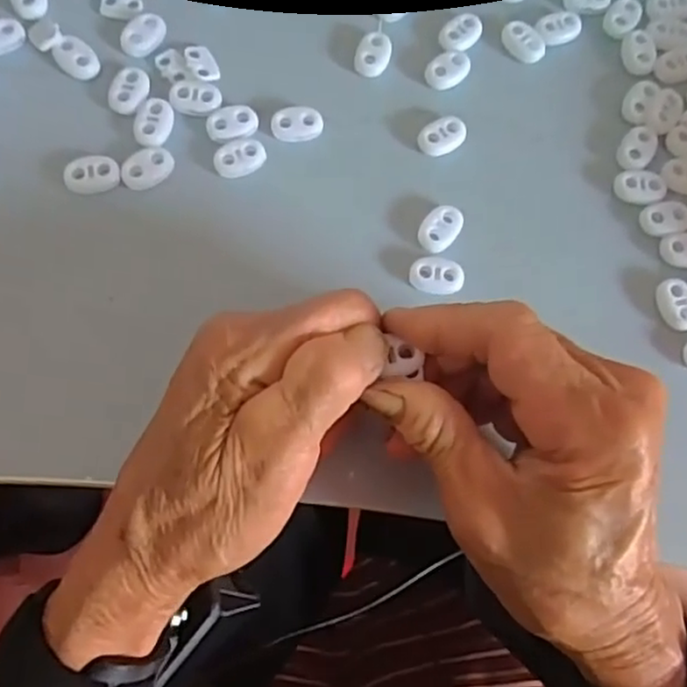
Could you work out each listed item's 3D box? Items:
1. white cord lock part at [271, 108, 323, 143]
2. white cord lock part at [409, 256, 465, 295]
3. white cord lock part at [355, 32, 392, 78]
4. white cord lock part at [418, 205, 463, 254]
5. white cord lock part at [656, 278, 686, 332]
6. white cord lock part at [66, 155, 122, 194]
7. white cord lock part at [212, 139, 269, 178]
[{"bbox_3d":[-0.020,-0.095,0.288,0.022,0.006,0.014,-5,75,-5],"label":"white cord lock part"},{"bbox_3d":[0.039,-0.028,0.275,0.022,0.004,0.014,3,75,-3],"label":"white cord lock part"},{"bbox_3d":[0.014,-0.130,0.302,0.014,0.006,0.023,20,75,2],"label":"white cord lock part"},{"bbox_3d":[0.041,-0.049,0.282,0.014,0.004,0.022,40,76,7],"label":"white cord lock part"},{"bbox_3d":[0.139,-0.017,0.277,0.015,0.004,0.022,-10,76,-6],"label":"white cord lock part"},{"bbox_3d":[-0.102,-0.069,0.273,0.021,0.005,0.015,-14,76,-7],"label":"white cord lock part"},{"bbox_3d":[-0.043,-0.079,0.282,0.022,0.004,0.014,-24,78,-10],"label":"white cord lock part"}]

